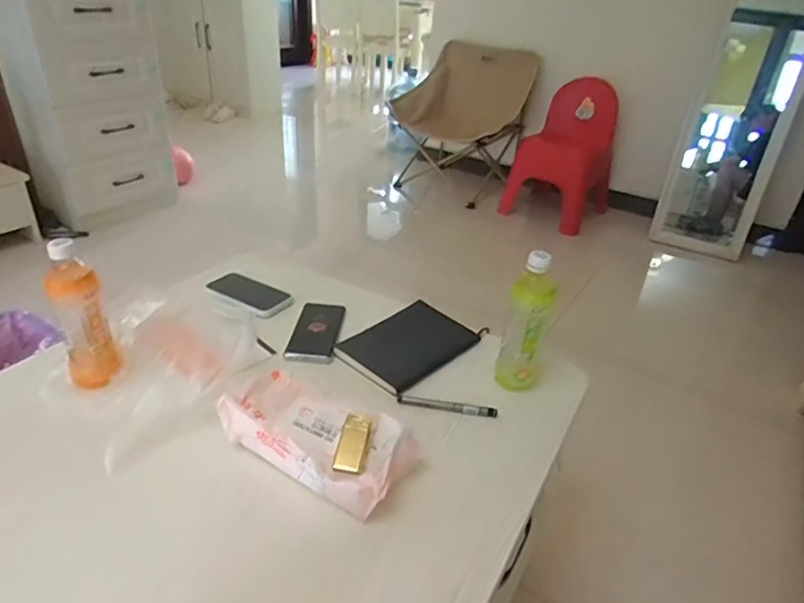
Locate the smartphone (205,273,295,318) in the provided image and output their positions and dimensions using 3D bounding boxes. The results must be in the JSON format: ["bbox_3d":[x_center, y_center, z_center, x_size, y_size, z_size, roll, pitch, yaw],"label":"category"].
[{"bbox_3d":[-0.274,-0.014,0.972,0.156,0.017,0.080,22,35,26],"label":"smartphone"}]

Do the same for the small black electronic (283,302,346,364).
[{"bbox_3d":[-0.142,0.046,0.908,0.076,0.014,0.161,5,31,1],"label":"small black electronic"}]

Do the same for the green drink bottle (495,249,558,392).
[{"bbox_3d":[0.178,0.031,0.774,0.058,0.220,0.062,10,31,9],"label":"green drink bottle"}]

